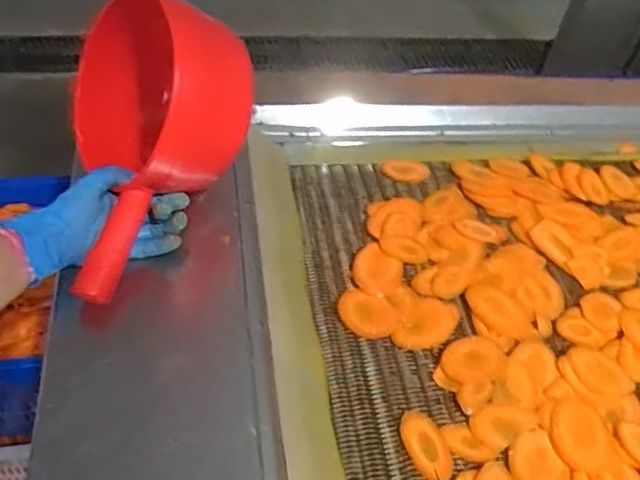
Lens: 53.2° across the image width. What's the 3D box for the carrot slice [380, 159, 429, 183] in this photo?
[{"bbox_3d":[0.110,-0.091,0.830,0.061,0.008,0.045,3,47,-3],"label":"carrot slice"}]

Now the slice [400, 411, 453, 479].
[{"bbox_3d":[0.097,0.188,0.584,0.037,0.004,0.068,-15,51,-19],"label":"slice"}]

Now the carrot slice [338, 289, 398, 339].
[{"bbox_3d":[0.049,0.080,0.676,0.065,0.007,0.048,24,50,16],"label":"carrot slice"}]

